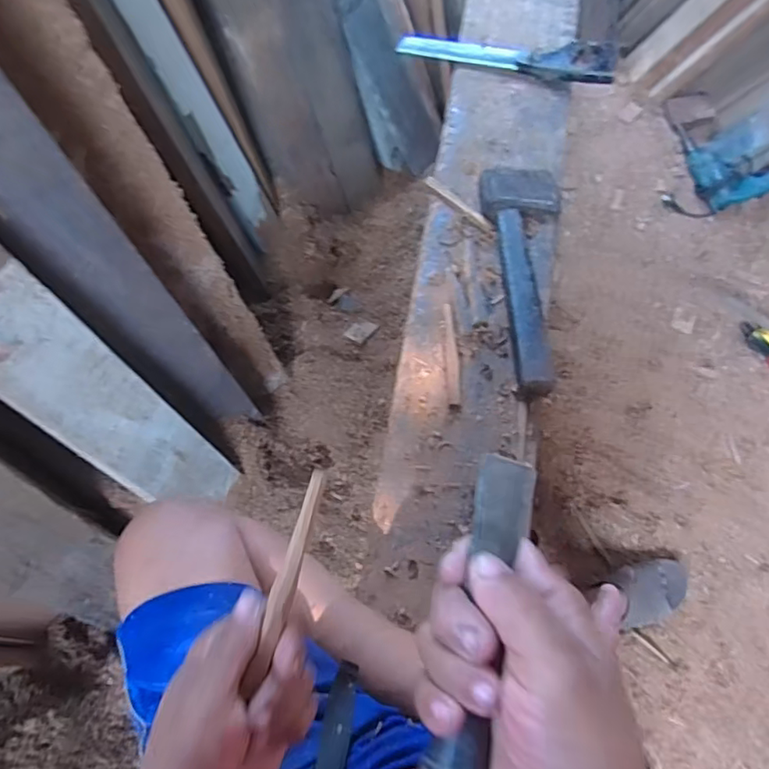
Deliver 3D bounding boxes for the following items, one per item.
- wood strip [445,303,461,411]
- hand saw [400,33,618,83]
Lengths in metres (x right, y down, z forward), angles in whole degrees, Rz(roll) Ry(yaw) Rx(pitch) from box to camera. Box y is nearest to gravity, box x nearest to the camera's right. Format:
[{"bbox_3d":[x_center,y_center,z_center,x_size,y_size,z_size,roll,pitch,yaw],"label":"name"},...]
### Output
[{"bbox_3d":[0.084,-0.036,0.720,0.016,0.009,0.138,-2,70,0],"label":"wood strip"},{"bbox_3d":[0.191,-0.533,0.924,0.354,0.019,0.086,19,70,21],"label":"hand saw"}]

